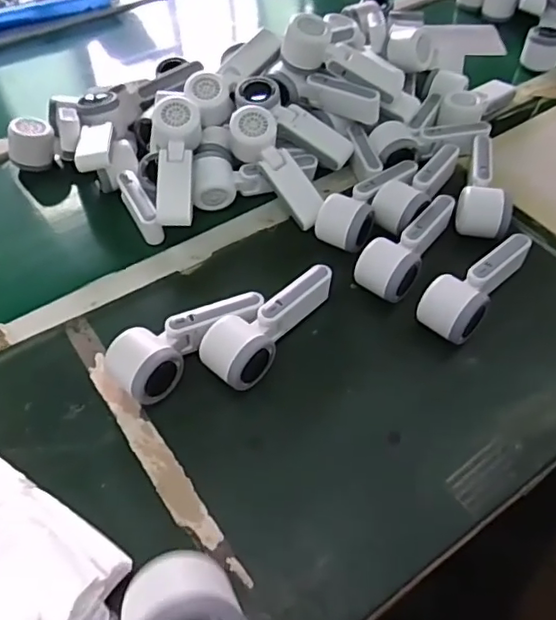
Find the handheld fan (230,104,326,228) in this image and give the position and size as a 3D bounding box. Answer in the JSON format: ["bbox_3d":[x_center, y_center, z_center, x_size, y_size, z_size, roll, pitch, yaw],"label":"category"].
[{"bbox_3d":[-0.001,-0.174,0.716,0.055,0.054,0.168,-33,86,-21],"label":"handheld fan"}]

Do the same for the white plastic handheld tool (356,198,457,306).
[{"bbox_3d":[0.151,-0.079,0.650,0.058,0.045,0.165,33,58,24],"label":"white plastic handheld tool"}]

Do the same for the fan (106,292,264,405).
[{"bbox_3d":[-0.088,0.028,0.576,0.165,0.054,0.063,-34,59,-24],"label":"fan"}]

